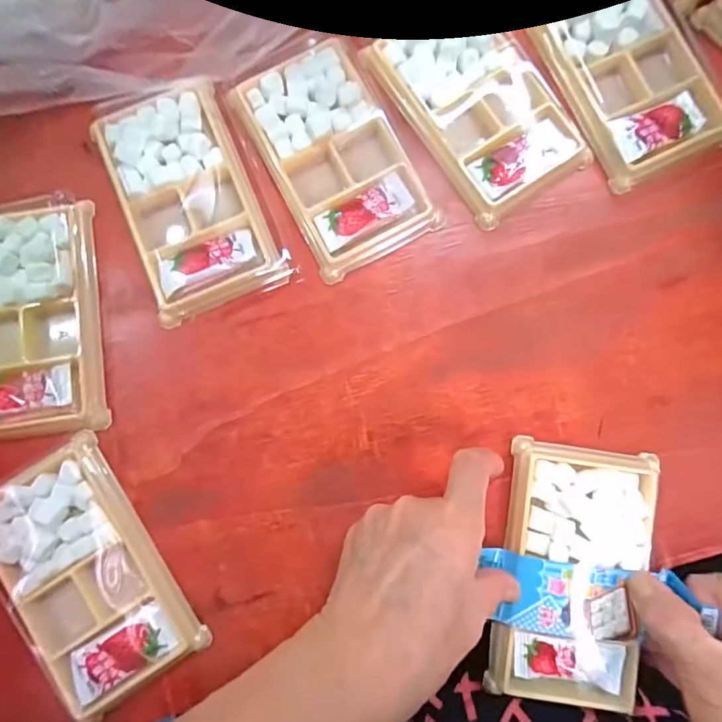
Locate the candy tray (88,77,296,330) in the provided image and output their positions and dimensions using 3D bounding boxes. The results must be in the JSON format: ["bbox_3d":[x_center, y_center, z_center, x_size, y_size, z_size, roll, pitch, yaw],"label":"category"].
[{"bbox_3d":[-0.100,-0.094,0.282,0.075,0.015,0.129,-24,85,-2],"label":"candy tray"}]

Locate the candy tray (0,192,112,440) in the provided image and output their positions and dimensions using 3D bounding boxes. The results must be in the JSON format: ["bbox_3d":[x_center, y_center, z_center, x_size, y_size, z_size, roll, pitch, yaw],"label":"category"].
[{"bbox_3d":[-0.189,-0.025,0.275,0.074,0.014,0.131,-7,85,-1],"label":"candy tray"}]

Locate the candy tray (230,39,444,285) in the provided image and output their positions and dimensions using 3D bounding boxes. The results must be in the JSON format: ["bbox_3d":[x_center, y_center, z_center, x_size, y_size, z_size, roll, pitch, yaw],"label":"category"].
[{"bbox_3d":[-0.016,-0.121,0.286,0.075,0.011,0.129,-28,86,-3],"label":"candy tray"}]

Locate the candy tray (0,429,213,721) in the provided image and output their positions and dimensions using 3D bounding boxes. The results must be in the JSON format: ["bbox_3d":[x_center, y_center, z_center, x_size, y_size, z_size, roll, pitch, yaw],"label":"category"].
[{"bbox_3d":[-0.150,0.116,0.265,0.074,0.015,0.132,-32,86,-3],"label":"candy tray"}]

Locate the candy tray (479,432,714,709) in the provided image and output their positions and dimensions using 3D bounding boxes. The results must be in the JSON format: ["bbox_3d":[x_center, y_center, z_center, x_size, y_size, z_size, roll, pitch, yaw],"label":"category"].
[{"bbox_3d":[0.115,0.113,0.261,0.084,0.014,0.133,3,85,0],"label":"candy tray"}]

